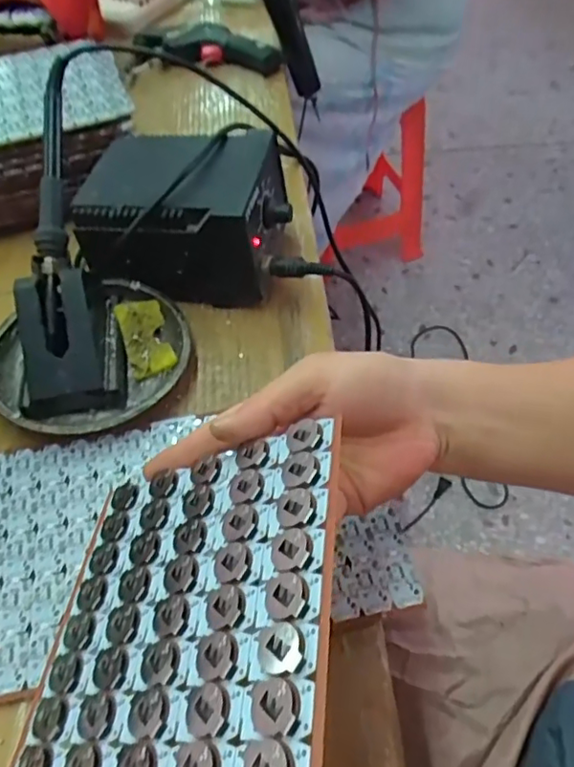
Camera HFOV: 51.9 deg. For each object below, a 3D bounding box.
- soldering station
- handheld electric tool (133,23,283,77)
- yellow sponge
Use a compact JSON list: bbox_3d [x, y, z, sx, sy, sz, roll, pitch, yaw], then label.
[{"bbox_3d":[-0.075,-0.134,0.477,0.147,0.097,0.119,9,53,10],"label":"soldering station"},{"bbox_3d":[-0.092,-0.412,0.723,0.172,0.030,0.063,8,53,9],"label":"handheld electric tool"},{"bbox_3d":[-0.105,-0.035,0.444,0.032,0.016,0.061,-16,70,-9],"label":"yellow sponge"}]

